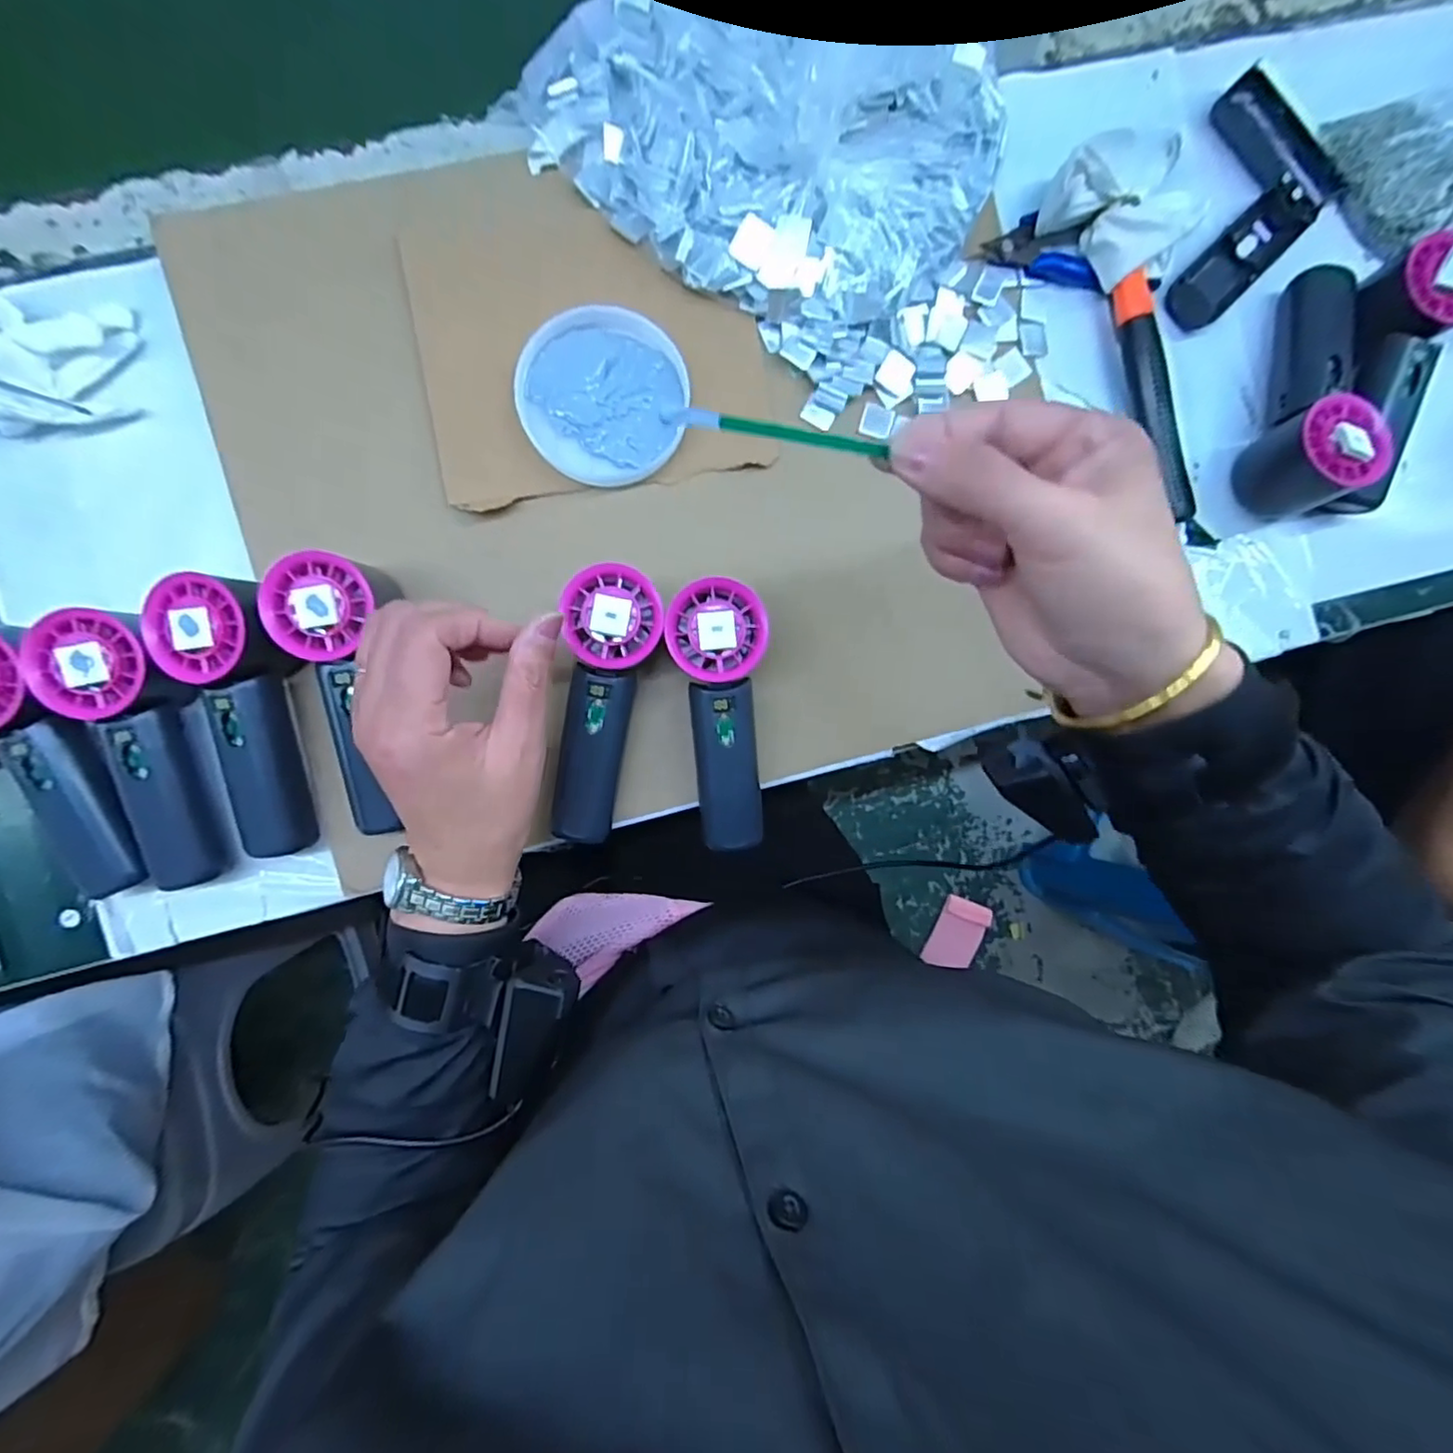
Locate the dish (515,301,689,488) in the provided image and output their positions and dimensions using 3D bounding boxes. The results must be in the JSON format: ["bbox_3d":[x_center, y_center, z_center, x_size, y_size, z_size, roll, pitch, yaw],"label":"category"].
[{"bbox_3d":[-0.075,-0.202,0.381,0.097,0.013,0.103,0,89,-4],"label":"dish"}]

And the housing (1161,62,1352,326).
[{"bbox_3d":[0.336,-0.353,0.418,0.164,0.020,0.099,-45,92,-4],"label":"housing"}]

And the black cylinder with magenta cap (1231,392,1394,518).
[{"bbox_3d":[0.369,-0.169,0.399,0.054,0.062,0.059,-24,90,-3],"label":"black cylinder with magenta cap"}]

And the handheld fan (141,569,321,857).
[{"bbox_3d":[-0.267,-0.006,0.357,0.059,0.044,0.153,-8,105,-3],"label":"handheld fan"}]

